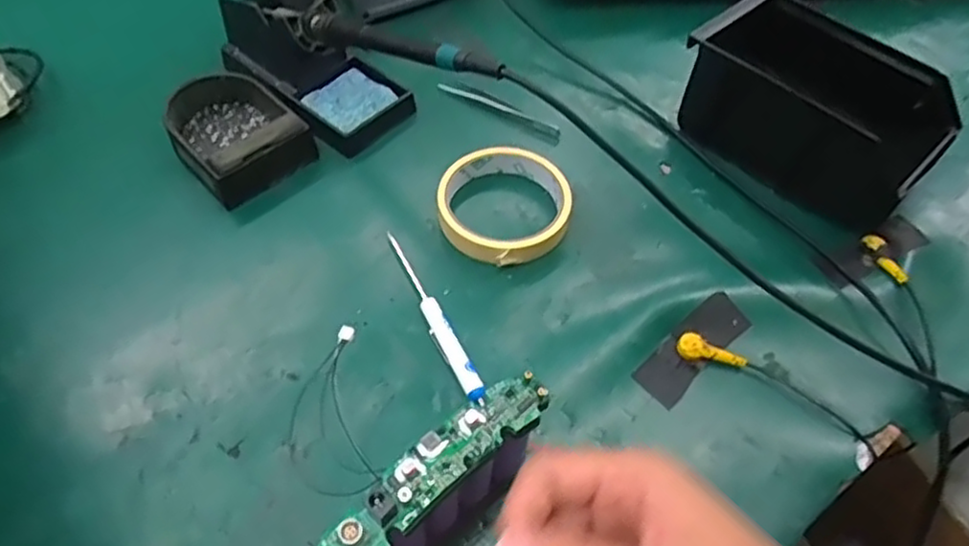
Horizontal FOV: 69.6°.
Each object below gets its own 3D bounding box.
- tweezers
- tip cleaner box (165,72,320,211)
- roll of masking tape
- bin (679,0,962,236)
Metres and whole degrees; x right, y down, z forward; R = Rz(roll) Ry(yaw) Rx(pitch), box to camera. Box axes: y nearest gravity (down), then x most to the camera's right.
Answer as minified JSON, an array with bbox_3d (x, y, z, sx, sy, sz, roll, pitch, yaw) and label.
[{"bbox_3d":[0.011,-0.126,0.539,0.109,0.005,0.014,30,59,18],"label":"tweezers"},{"bbox_3d":[-0.179,-0.103,0.500,0.083,0.037,0.109,-31,61,-21],"label":"tip cleaner box"},{"bbox_3d":[0.014,-0.047,0.474,0.088,0.021,0.086,1,55,-1],"label":"roll of masking tape"},{"bbox_3d":[0.237,-0.121,0.499,0.113,0.085,0.166,-35,63,-23],"label":"bin"}]

